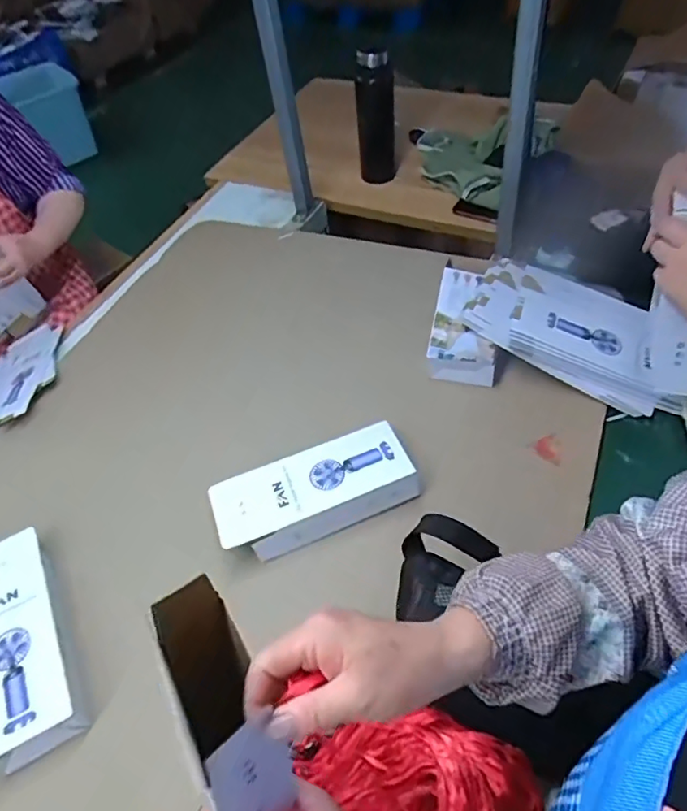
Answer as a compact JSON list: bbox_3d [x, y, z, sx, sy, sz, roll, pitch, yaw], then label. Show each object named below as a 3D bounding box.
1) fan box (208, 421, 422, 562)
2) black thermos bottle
[{"bbox_3d":[-0.038,0.113,0.728,0.257,0.049,0.109,-19,52,-11],"label":"fan box"},{"bbox_3d":[0.070,-0.610,1.200,0.081,0.264,0.065,1,51,5],"label":"black thermos bottle"}]

